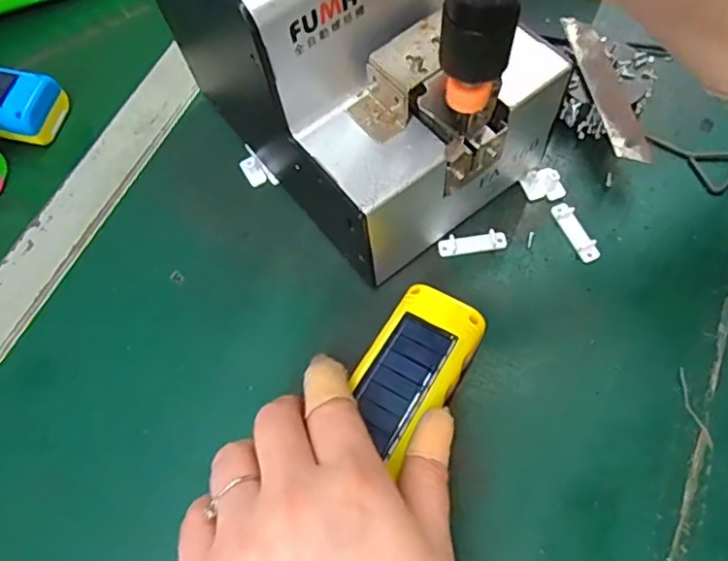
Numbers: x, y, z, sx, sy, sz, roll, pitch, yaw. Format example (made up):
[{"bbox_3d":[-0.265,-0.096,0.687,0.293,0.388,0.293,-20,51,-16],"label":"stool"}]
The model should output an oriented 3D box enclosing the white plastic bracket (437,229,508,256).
[{"bbox_3d":[0.060,-0.022,0.307,0.038,0.004,0.011,-7,65,3],"label":"white plastic bracket"}]

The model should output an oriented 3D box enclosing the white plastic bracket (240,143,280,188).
[{"bbox_3d":[-0.066,-0.067,0.336,0.014,0.006,0.032,-37,67,-11],"label":"white plastic bracket"}]

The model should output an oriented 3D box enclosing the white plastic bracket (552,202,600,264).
[{"bbox_3d":[0.117,-0.028,0.307,0.011,0.004,0.039,-22,65,-4],"label":"white plastic bracket"}]

